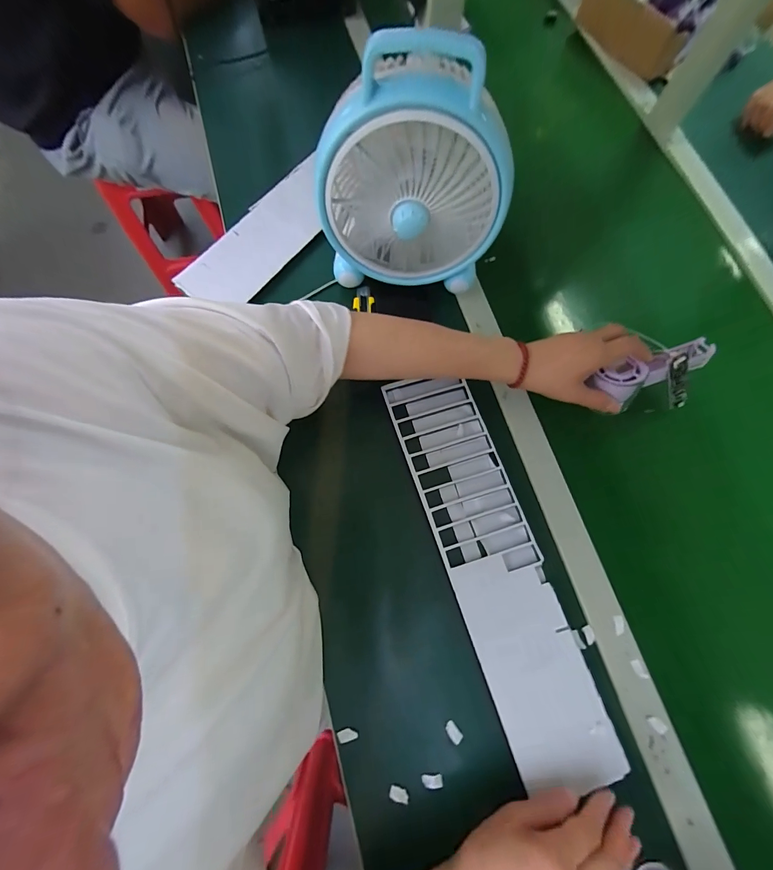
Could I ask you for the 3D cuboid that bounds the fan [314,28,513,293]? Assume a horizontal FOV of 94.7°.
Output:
[{"bbox_3d":[0.030,-0.263,0.396,0.193,0.250,0.084,12,74,3],"label":"fan"}]

